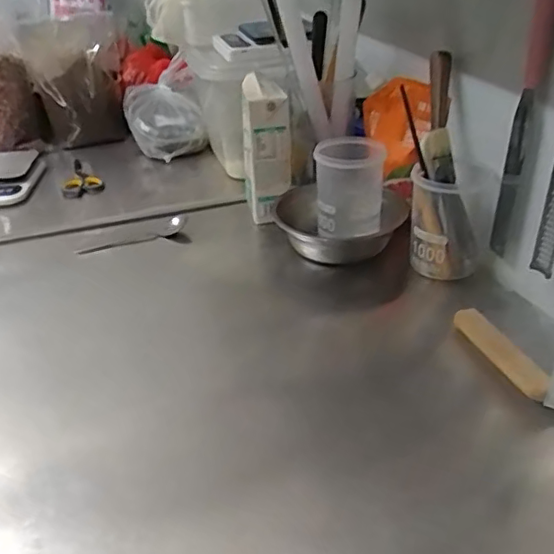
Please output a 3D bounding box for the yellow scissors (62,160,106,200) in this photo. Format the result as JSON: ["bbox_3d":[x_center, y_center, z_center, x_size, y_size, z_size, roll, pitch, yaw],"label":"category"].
[{"bbox_3d":[-0.377,-0.193,1.112,0.070,0.019,0.185,-15,35,-19],"label":"yellow scissors"}]

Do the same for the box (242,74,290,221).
[{"bbox_3d":[-0.017,-0.190,0.879,0.066,0.197,0.079,-7,33,-6],"label":"box"}]

